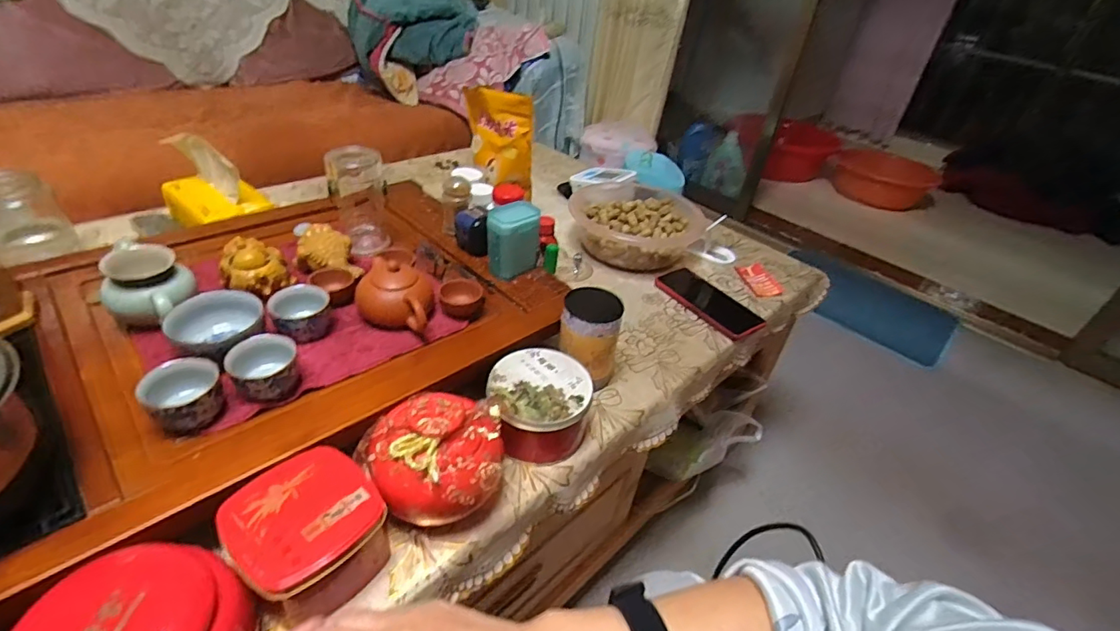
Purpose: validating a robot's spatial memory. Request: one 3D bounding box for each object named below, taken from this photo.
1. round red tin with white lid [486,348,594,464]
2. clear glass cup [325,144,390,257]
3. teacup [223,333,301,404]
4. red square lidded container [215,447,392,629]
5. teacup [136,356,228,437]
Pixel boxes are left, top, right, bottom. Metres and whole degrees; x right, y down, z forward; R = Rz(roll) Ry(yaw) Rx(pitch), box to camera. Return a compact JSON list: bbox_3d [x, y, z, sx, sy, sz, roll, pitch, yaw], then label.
[{"bbox_3d":[-0.022,0.091,0.537,0.101,0.067,0.102,5,37,-4],"label":"round red tin with white lid"},{"bbox_3d":[-0.262,-0.152,0.673,0.063,0.134,0.061,-7,39,-19],"label":"clear glass cup"},{"bbox_3d":[-0.266,0.050,0.466,0.055,0.047,0.045,-14,42,-26],"label":"teacup"},{"bbox_3d":[-0.198,0.171,0.399,0.099,0.066,0.105,30,42,27],"label":"red square lidded container"},{"bbox_3d":[-0.315,0.070,0.435,0.057,0.046,0.049,-23,46,-34],"label":"teacup"}]

